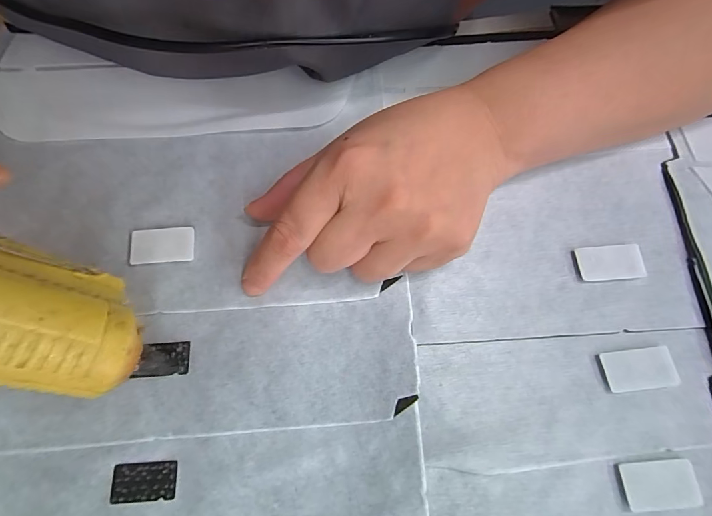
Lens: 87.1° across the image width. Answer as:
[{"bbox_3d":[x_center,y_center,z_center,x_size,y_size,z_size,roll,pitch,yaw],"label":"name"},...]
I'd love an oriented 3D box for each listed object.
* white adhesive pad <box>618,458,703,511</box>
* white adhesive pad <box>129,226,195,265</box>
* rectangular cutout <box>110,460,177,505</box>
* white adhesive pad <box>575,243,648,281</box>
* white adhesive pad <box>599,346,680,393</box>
[{"bbox_3d":[0.137,0.102,0.168,0.034,0.004,0.019,-3,73,-3],"label":"white adhesive pad"},{"bbox_3d":[-0.104,-0.007,0.200,0.033,0.004,0.018,-4,73,-3],"label":"white adhesive pad"},{"bbox_3d":[-0.098,0.102,0.171,0.029,0.004,0.016,-3,73,-3],"label":"rectangular cutout"},{"bbox_3d":[0.134,0.002,0.198,0.034,0.005,0.019,-4,73,-3],"label":"white adhesive pad"},{"bbox_3d":[0.139,0.054,0.183,0.033,0.004,0.018,-6,73,-3],"label":"white adhesive pad"}]

